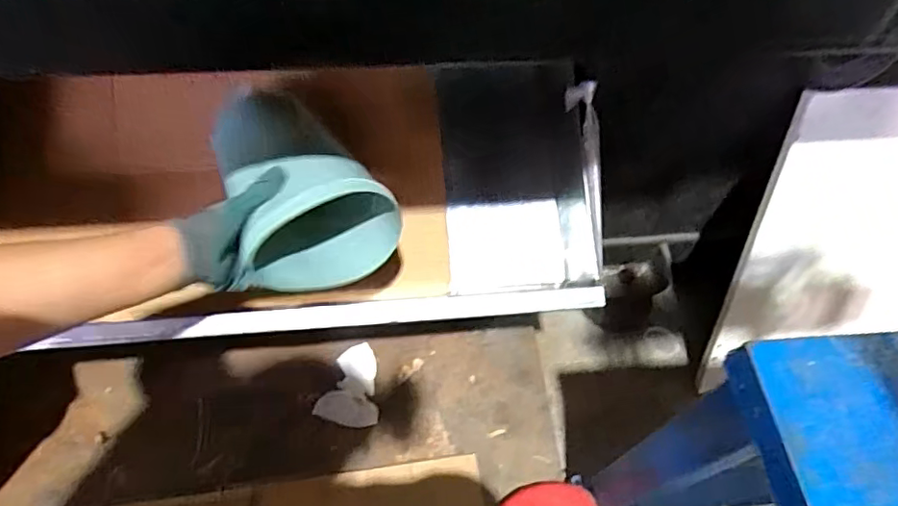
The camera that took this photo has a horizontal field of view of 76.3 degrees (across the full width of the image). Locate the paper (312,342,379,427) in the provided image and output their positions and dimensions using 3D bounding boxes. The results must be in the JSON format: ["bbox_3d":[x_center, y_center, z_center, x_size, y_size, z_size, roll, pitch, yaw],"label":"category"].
[{"bbox_3d":[-0.155,0.223,0.965,0.100,0.021,0.130,18,60,7],"label":"paper"}]

